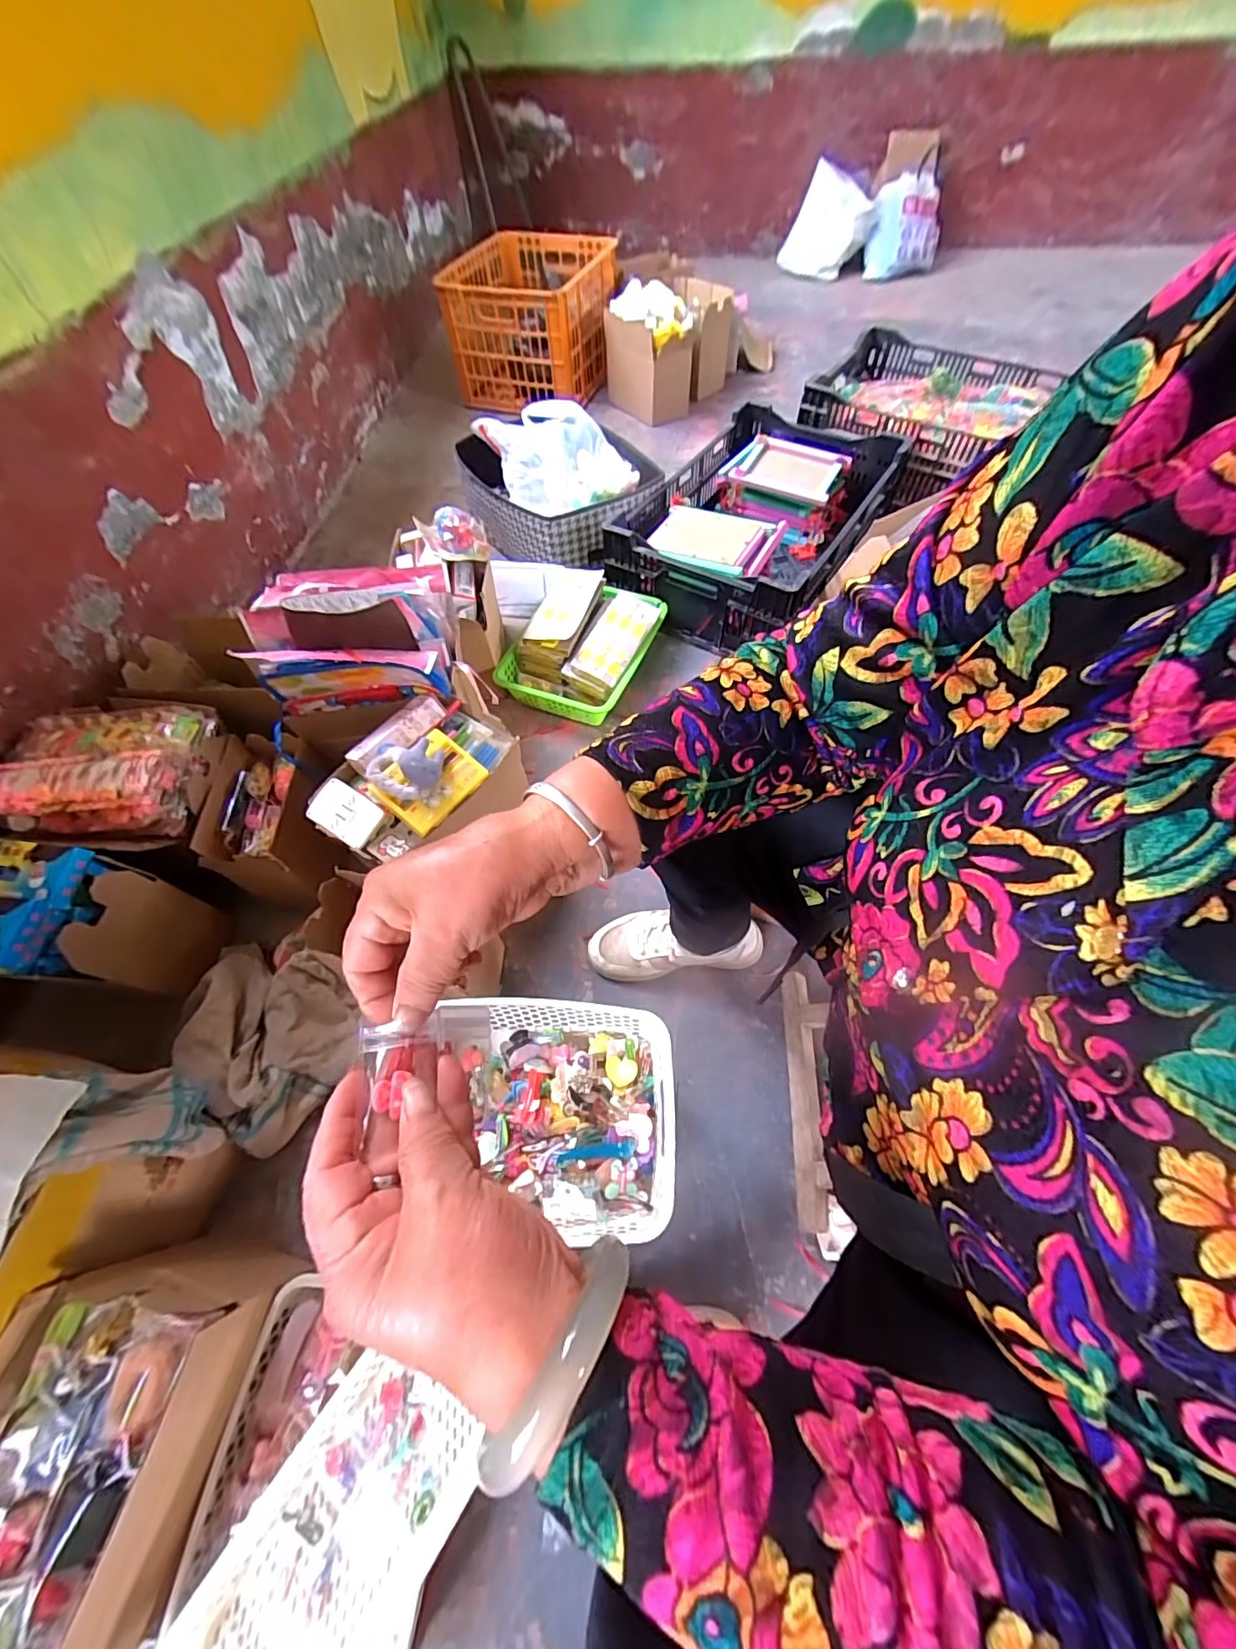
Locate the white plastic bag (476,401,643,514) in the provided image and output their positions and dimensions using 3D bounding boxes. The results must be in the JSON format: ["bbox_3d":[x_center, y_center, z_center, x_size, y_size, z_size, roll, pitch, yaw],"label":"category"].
[{"bbox_3d":[-0.130,-0.802,1.191,0.221,0.164,0.385,-28,58,-15],"label":"white plastic bag"}]

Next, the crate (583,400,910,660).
[{"bbox_3d":[0.294,-0.656,1.173,0.440,0.173,0.619,27,61,20],"label":"crate"}]

